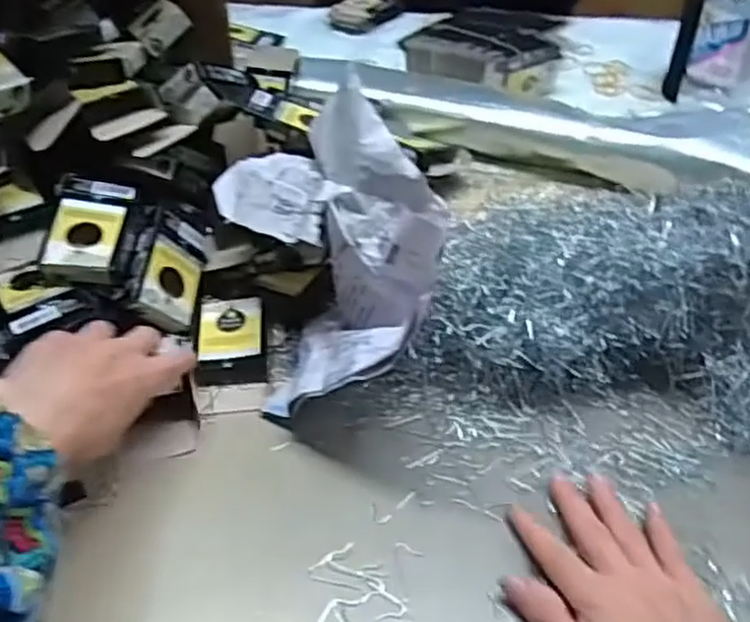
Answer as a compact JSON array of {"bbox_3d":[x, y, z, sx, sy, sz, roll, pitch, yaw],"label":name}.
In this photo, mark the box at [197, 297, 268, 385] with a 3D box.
[{"bbox_3d":[-0.107,0.024,0.532,0.050,0.018,0.081,-5,42,-4],"label":"box"}]

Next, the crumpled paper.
[{"bbox_3d":[-0.034,-0.039,0.502,0.135,0.168,0.218,-9,42,-8],"label":"crumpled paper"}]

